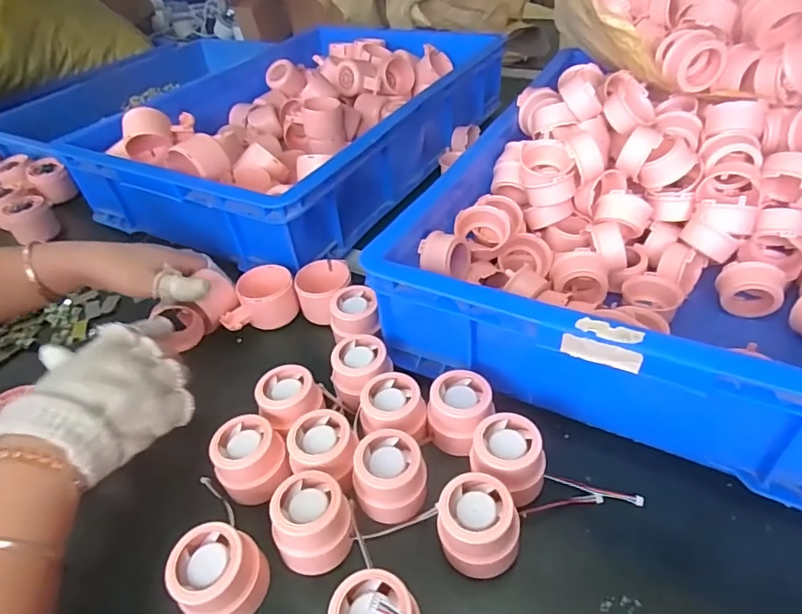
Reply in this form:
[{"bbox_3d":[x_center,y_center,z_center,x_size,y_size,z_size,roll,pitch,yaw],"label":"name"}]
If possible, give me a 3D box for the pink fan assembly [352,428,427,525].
[{"bbox_3d":[-0.007,0.125,0.374,0.048,0.047,0.049,-4,42,4],"label":"pink fan assembly"}]

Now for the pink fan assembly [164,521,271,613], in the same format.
[{"bbox_3d":[-0.118,0.176,0.331,0.057,0.051,0.053,14,46,22],"label":"pink fan assembly"}]

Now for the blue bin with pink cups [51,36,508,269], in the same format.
[{"bbox_3d":[-0.138,-0.296,0.788,0.418,0.136,0.592,21,49,28],"label":"blue bin with pink cups"}]

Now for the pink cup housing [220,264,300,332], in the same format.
[{"bbox_3d":[-0.153,-0.004,0.554,0.080,0.049,0.065,-14,42,-7],"label":"pink cup housing"}]

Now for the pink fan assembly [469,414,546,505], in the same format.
[{"bbox_3d":[0.081,0.114,0.381,0.051,0.048,0.046,27,52,32],"label":"pink fan assembly"}]

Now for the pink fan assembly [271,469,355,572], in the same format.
[{"bbox_3d":[-0.062,0.148,0.354,0.053,0.045,0.055,-4,42,4],"label":"pink fan assembly"}]

